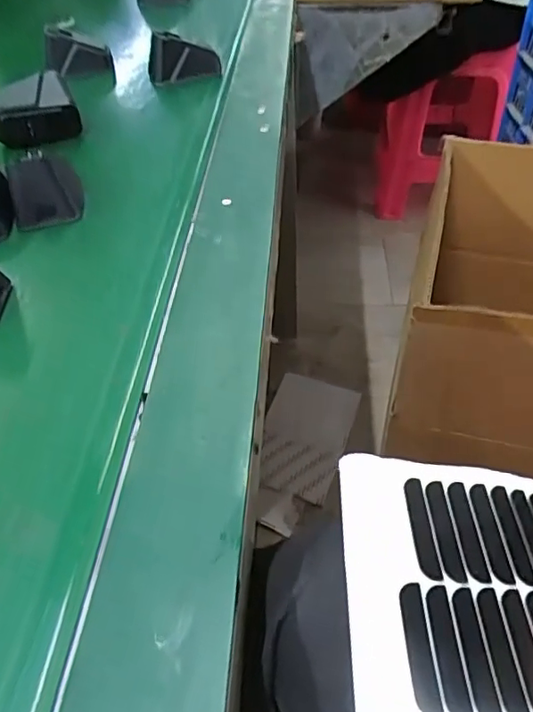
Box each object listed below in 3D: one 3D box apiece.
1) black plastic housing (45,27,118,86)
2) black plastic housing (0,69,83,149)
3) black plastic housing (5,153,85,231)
[{"bbox_3d":[-0.199,-0.321,0.586,0.068,0.045,0.027,-13,47,-9],"label":"black plastic housing"},{"bbox_3d":[-0.195,-0.201,0.460,0.065,0.045,0.038,-27,50,-21],"label":"black plastic housing"},{"bbox_3d":[-0.146,-0.109,0.365,0.046,0.042,0.019,-22,48,-16],"label":"black plastic housing"}]

